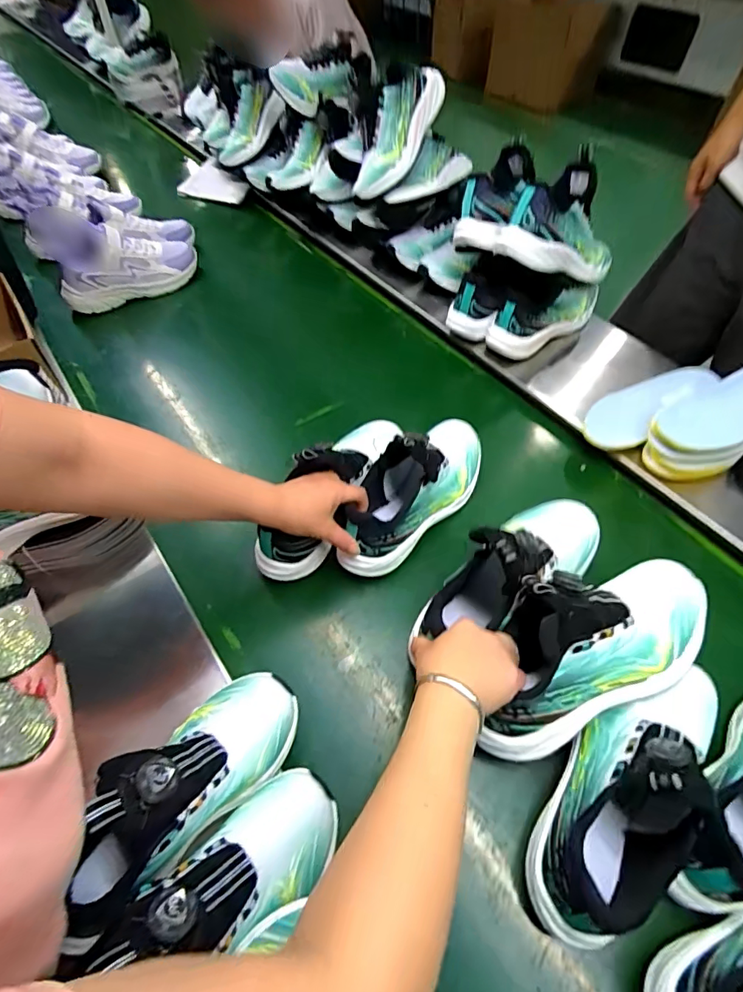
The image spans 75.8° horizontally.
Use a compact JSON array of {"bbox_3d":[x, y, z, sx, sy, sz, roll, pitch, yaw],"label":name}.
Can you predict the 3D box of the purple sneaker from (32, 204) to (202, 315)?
[{"bbox_3d":[-0.464,-0.454,0.895,0.252,0.140,0.088,-22,58,-16],"label":"purple sneaker"}]

